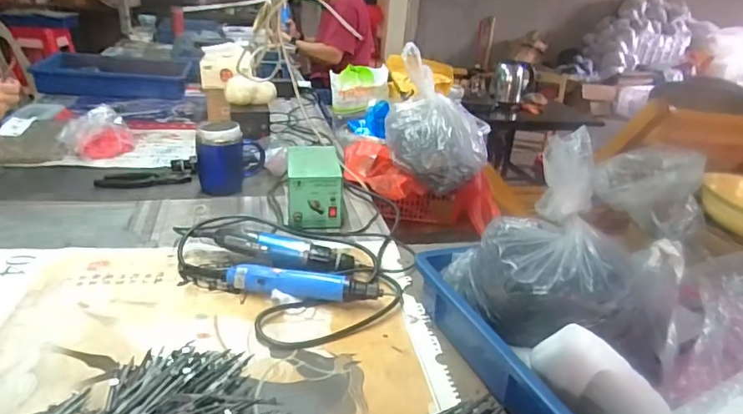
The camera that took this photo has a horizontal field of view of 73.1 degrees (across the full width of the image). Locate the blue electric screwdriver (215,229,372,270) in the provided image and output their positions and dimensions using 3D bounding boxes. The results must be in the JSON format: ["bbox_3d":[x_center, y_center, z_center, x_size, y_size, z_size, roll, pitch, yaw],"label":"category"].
[{"bbox_3d":[-0.126,0.067,0.749,0.219,0.042,0.057,6,26,-1],"label":"blue electric screwdriver"}]

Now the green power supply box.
[{"bbox_3d":[-0.105,-0.036,0.896,0.094,0.106,0.138,1,26,-12],"label":"green power supply box"}]

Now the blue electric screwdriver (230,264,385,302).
[{"bbox_3d":[-0.092,0.108,0.674,0.205,0.038,0.030,7,26,2],"label":"blue electric screwdriver"}]

